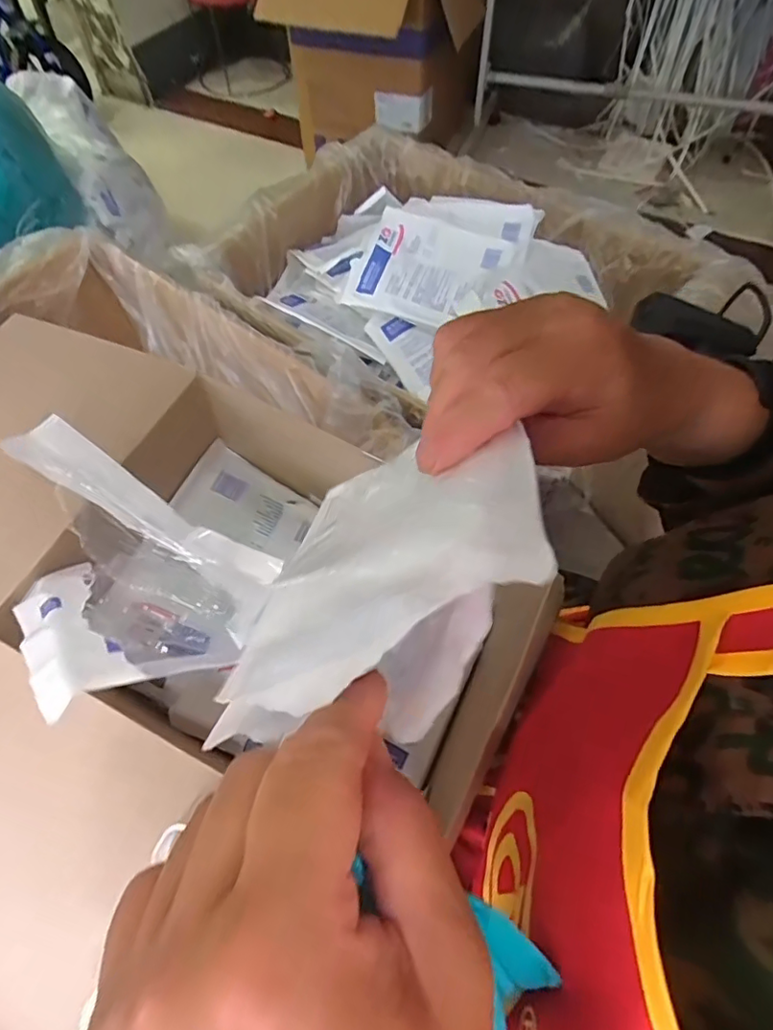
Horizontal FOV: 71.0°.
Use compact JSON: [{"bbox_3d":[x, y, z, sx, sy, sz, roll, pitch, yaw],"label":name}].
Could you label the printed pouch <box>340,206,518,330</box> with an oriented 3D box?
[{"bbox_3d":[0.043,-0.279,0.619,0.171,0.021,0.122,23,84,16],"label":"printed pouch"}]

